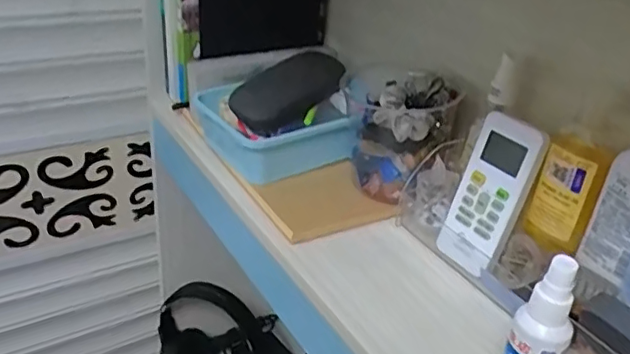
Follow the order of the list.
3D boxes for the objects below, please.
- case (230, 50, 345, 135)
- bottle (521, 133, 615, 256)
[{"bbox_3d":[-0.025,-0.097,0.645,0.132,0.052,0.046,-32,44,-21],"label":"case"},{"bbox_3d":[0.195,0.014,0.458,0.046,0.087,0.028,22,34,27],"label":"bottle"}]

